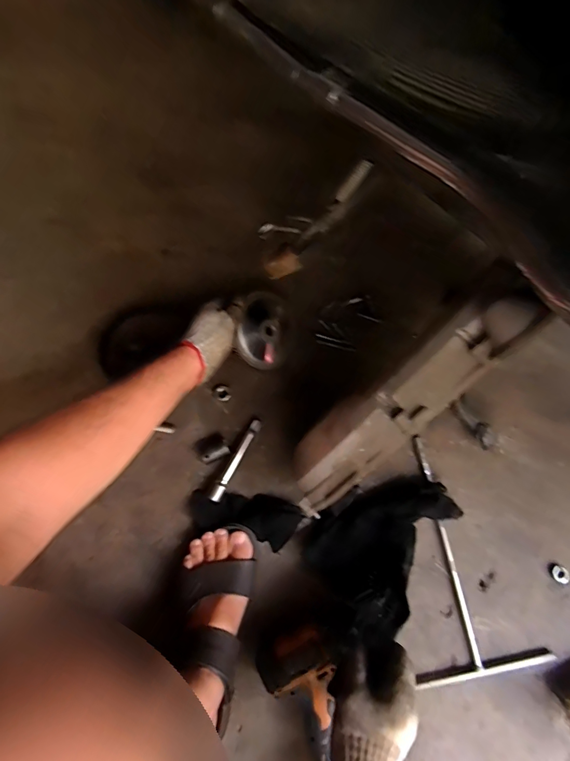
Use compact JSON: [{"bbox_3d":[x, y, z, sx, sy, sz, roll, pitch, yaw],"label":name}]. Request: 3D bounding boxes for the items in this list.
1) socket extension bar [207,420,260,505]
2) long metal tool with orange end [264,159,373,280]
[{"bbox_3d":[-0.068,0.112,0.577,0.016,0.018,0.124,28,80,6],"label":"socket extension bar"},{"bbox_3d":[0.040,-0.179,0.476,0.035,0.171,0.021,-17,75,-46],"label":"long metal tool with orange end"}]

